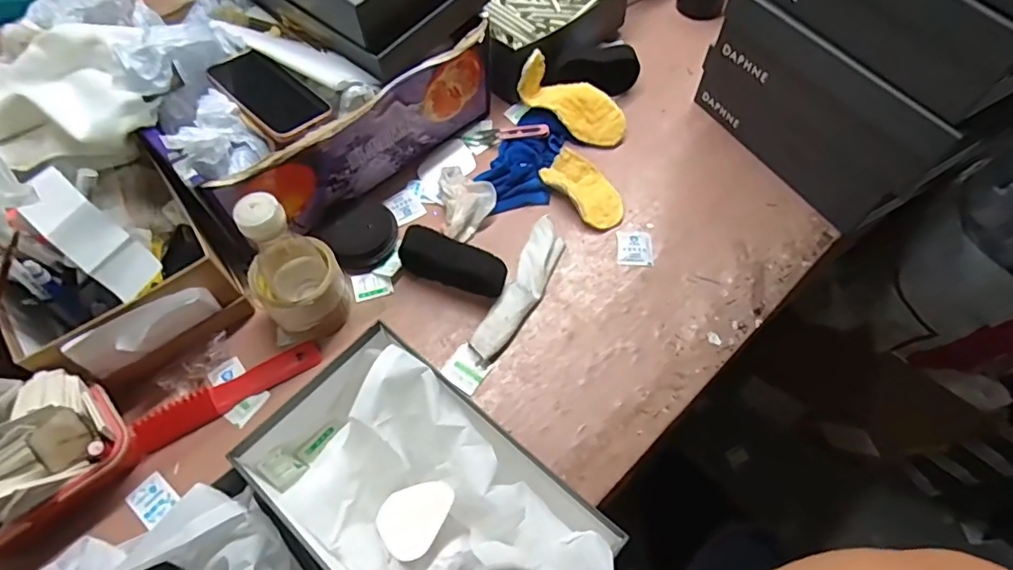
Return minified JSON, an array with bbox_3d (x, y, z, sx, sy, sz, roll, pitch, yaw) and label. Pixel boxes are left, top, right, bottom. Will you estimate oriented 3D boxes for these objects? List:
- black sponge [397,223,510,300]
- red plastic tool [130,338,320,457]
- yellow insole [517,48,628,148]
[{"bbox_3d":[-0.063,-0.025,0.633,0.122,0.060,0.038,20,61,11],"label":"black sponge"},{"bbox_3d":[-0.294,0.114,0.583,0.192,0.007,0.038,-27,81,-16],"label":"red plastic tool"},{"bbox_3d":[0.095,-0.252,0.755,0.163,0.048,0.056,30,62,-6],"label":"yellow insole"}]

